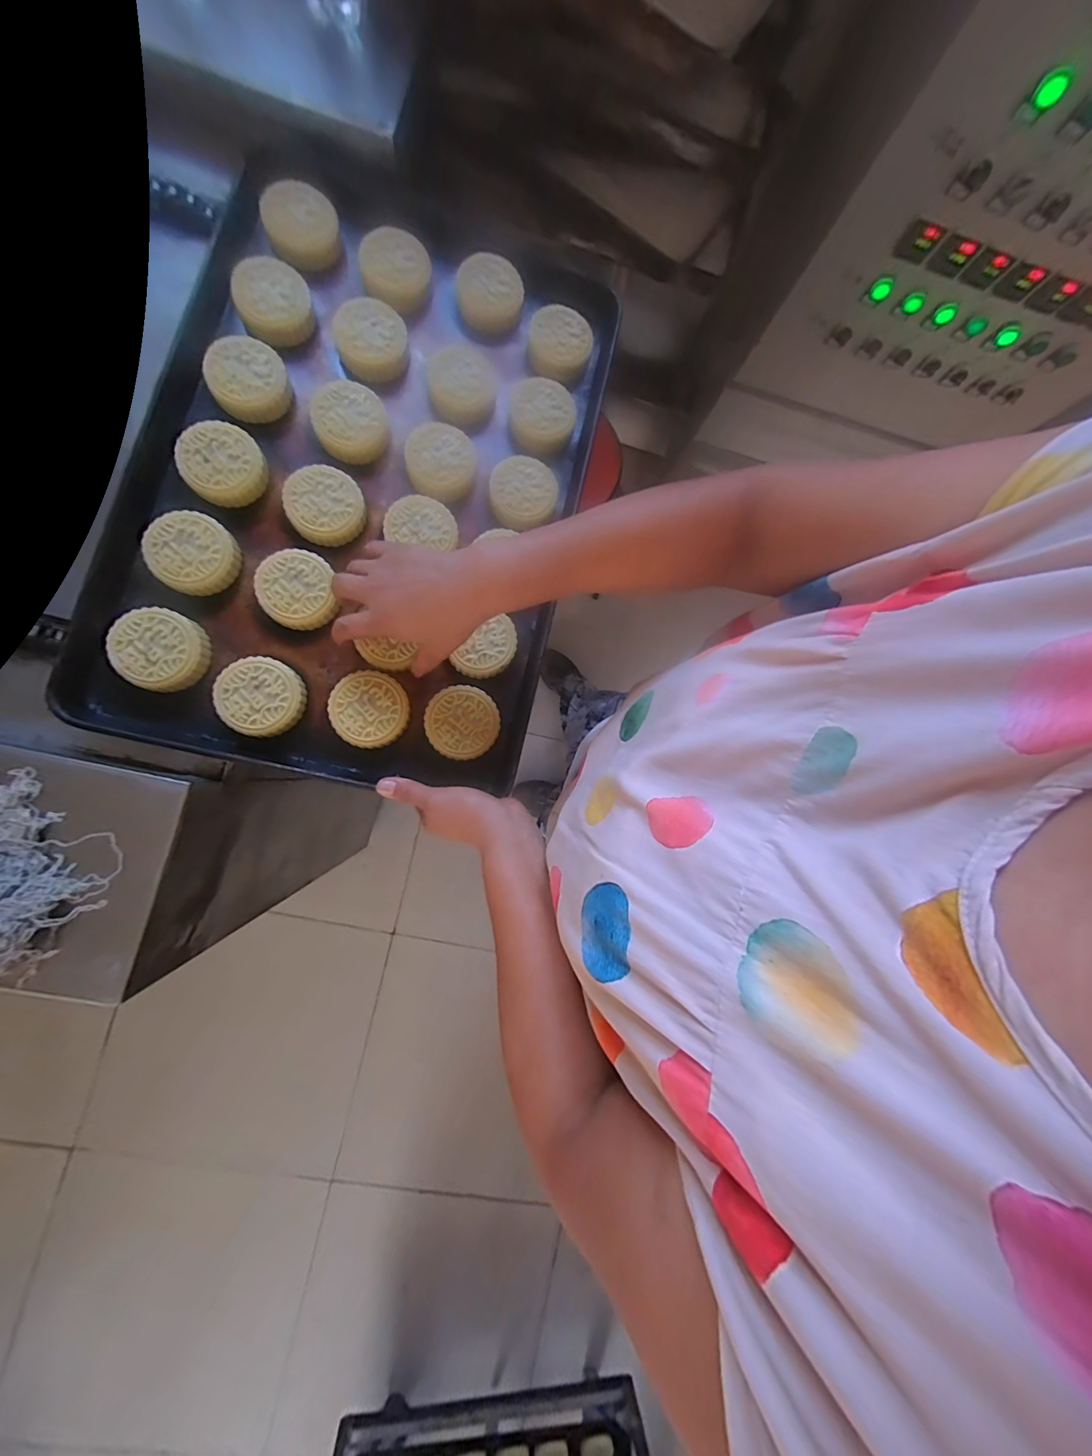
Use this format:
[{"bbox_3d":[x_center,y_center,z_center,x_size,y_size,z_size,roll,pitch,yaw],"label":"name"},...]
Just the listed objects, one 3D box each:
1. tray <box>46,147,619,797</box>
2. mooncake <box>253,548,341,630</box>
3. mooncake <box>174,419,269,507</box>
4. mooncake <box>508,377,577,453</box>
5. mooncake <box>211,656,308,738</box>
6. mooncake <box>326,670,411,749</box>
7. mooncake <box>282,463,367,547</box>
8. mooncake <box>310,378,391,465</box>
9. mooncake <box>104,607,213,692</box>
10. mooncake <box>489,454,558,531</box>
[{"bbox_3d":[-0.172,-0.243,0.460,0.396,0.039,0.572,12,84,-8],"label":"tray"},{"bbox_3d":[-0.235,-0.131,0.435,0.066,0.028,0.067,0,79,-1],"label":"mooncake"},{"bbox_3d":[-0.303,-0.247,0.430,0.068,0.031,0.065,-41,82,-8],"label":"mooncake"},{"bbox_3d":[-0.004,-0.333,0.490,0.068,0.019,0.070,0,79,-1],"label":"mooncake"},{"bbox_3d":[-0.260,-0.028,0.422,0.066,0.028,0.068,22,79,3],"label":"mooncake"},{"bbox_3d":[-0.165,-0.018,0.431,0.068,0.017,0.068,0,79,-1],"label":"mooncake"},{"bbox_3d":[-0.215,-0.217,0.449,0.069,0.026,0.069,0,90,-14],"label":"mooncake"},{"bbox_3d":[-0.195,-0.305,0.460,0.068,0.028,0.071,-10,92,-12],"label":"mooncake"},{"bbox_3d":[-0.342,-0.069,0.409,0.069,0.026,0.068,26,81,-10],"label":"mooncake"},{"bbox_3d":[-0.023,-0.245,0.478,0.067,0.018,0.070,0,79,-1],"label":"mooncake"}]

